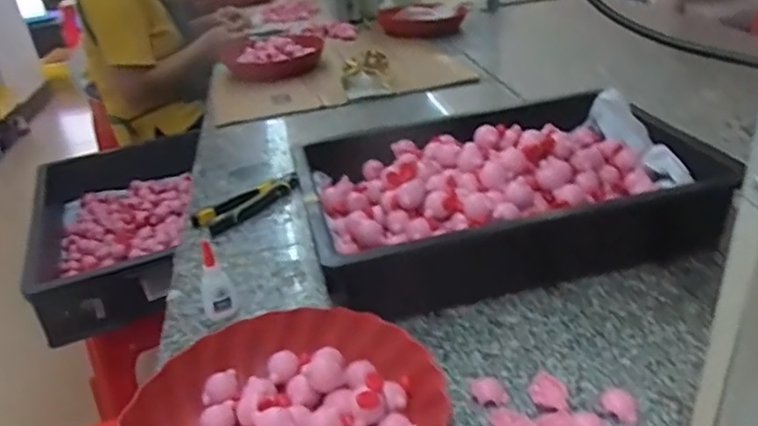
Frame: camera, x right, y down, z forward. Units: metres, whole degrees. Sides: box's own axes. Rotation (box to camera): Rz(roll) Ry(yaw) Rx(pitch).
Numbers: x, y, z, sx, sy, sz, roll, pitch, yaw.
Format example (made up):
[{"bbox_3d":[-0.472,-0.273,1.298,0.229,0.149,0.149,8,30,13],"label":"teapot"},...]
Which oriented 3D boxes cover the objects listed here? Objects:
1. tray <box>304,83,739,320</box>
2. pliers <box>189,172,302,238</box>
[{"bbox_3d":[0.126,-0.026,0.737,0.413,0.116,0.293,-12,29,-8],"label":"tray"},{"bbox_3d":[-0.183,-0.019,0.876,0.045,0.030,0.165,18,38,38],"label":"pliers"}]

